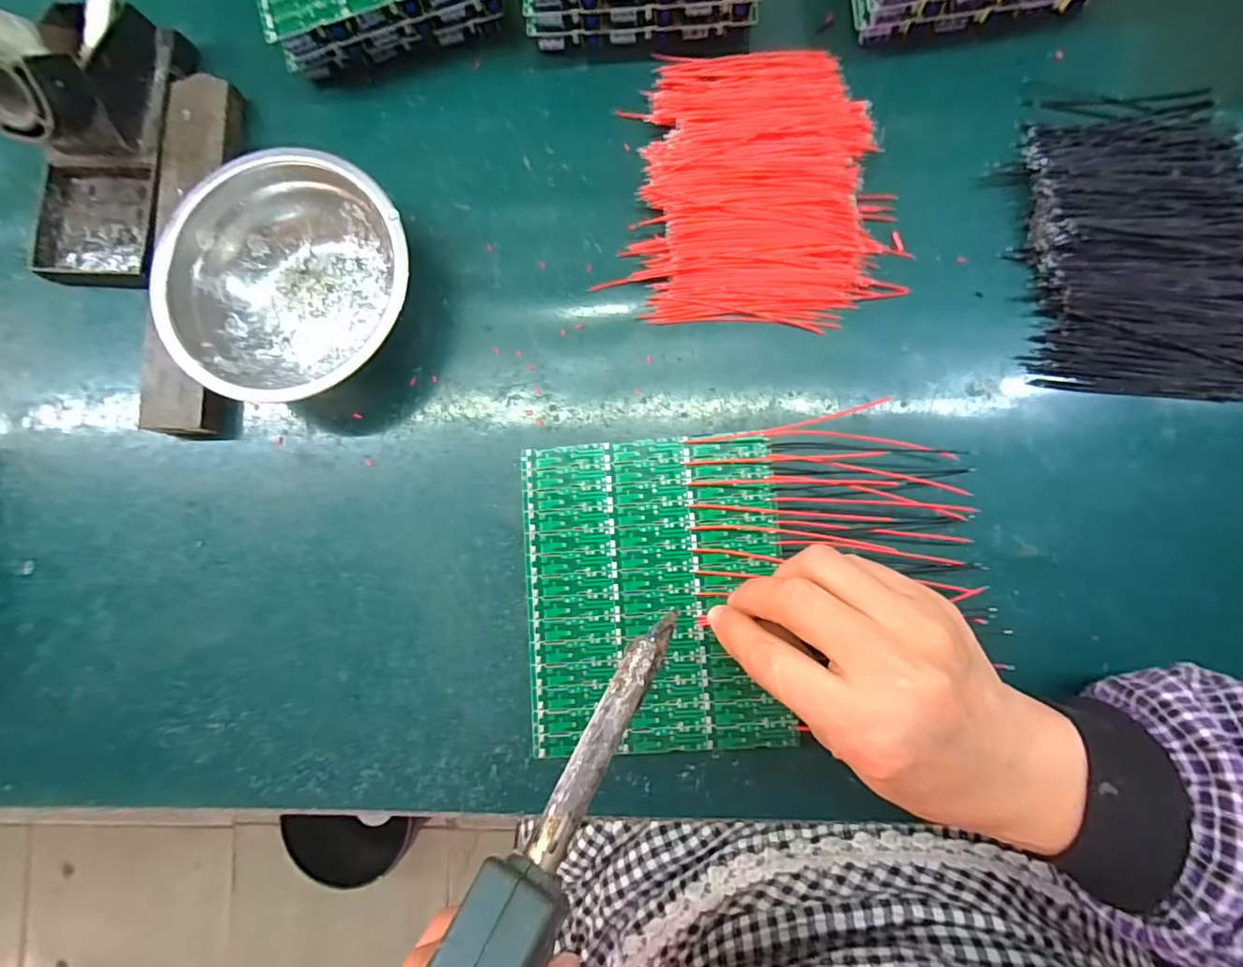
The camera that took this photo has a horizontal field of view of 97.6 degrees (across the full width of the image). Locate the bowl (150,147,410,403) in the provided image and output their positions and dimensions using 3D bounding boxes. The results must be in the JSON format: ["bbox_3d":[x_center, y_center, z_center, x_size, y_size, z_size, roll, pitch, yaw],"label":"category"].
[{"bbox_3d":[-0.171,-0.103,0.288,0.126,0.042,0.122,0,85,5],"label":"bowl"}]

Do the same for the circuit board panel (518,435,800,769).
[{"bbox_3d":[0.015,0.053,0.268,0.123,0.006,0.148,-3,85,4],"label":"circuit board panel"}]

